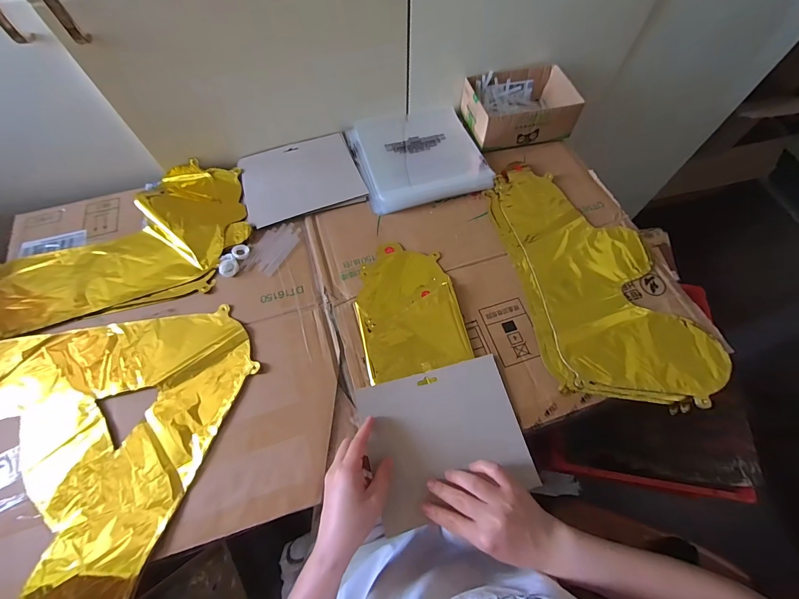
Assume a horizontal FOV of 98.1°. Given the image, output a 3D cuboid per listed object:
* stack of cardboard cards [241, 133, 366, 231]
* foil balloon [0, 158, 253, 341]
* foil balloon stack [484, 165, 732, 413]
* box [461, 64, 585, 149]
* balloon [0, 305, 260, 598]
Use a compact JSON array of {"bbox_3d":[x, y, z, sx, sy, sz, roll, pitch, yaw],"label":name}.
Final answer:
[{"bbox_3d":[-0.172,-0.215,0.607,0.197,0.009,0.161,-17,66,-8],"label":"stack of cardboard cards"},{"bbox_3d":[-0.445,-0.092,0.539,0.394,0.021,0.247,-18,66,-9],"label":"foil balloon"},{"bbox_3d":[0.296,-0.044,0.530,0.232,0.014,0.407,-9,65,-5],"label":"foil balloon stack"},{"bbox_3d":[0.225,-0.365,0.655,0.188,0.061,0.133,-11,65,-6],"label":"box"},{"bbox_3d":[-0.347,0.148,0.457,0.329,0.051,0.388,-36,70,-16],"label":"balloon"}]

